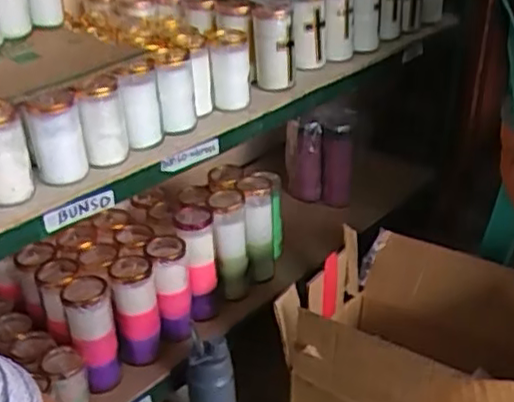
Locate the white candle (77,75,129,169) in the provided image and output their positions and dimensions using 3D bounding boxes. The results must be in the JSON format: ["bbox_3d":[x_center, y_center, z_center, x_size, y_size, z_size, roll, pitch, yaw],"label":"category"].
[{"bbox_3d":[-0.213,-0.108,0.925,0.056,0.110,0.056,-7,30,-10],"label":"white candle"}]

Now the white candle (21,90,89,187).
[{"bbox_3d":[-0.267,-0.083,0.882,0.067,0.110,0.052,-8,30,-11],"label":"white candle"}]

